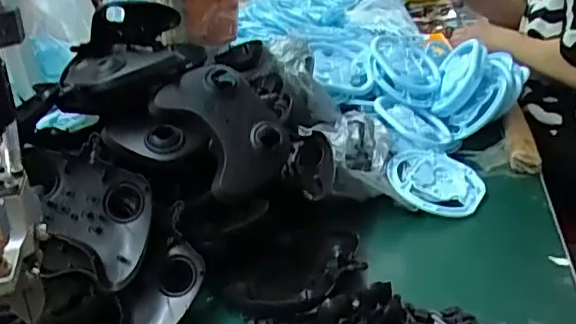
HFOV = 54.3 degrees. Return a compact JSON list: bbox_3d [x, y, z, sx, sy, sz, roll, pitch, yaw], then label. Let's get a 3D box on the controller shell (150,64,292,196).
[{"bbox_3d":[-0.052,-0.032,0.485,0.089,0.113,0.034,-44,-6,-12],"label":"controller shell"}]

